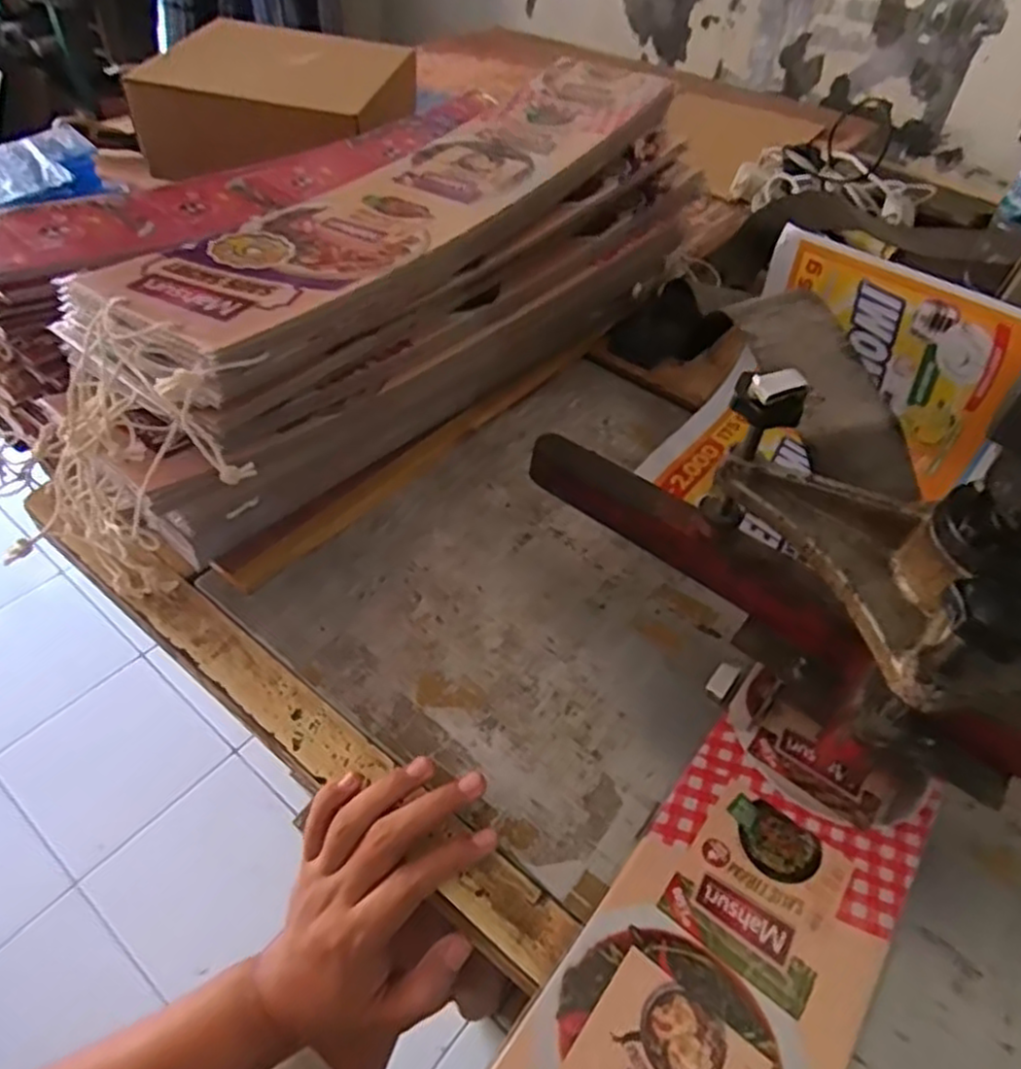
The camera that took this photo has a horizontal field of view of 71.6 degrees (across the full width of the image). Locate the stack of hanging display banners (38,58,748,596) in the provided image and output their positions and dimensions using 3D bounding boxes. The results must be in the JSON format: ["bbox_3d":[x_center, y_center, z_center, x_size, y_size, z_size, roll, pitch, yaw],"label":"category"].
[{"bbox_3d":[-0.061,-0.193,0.570,0.158,0.171,0.601,32,53,21],"label":"stack of hanging display banners"}]

